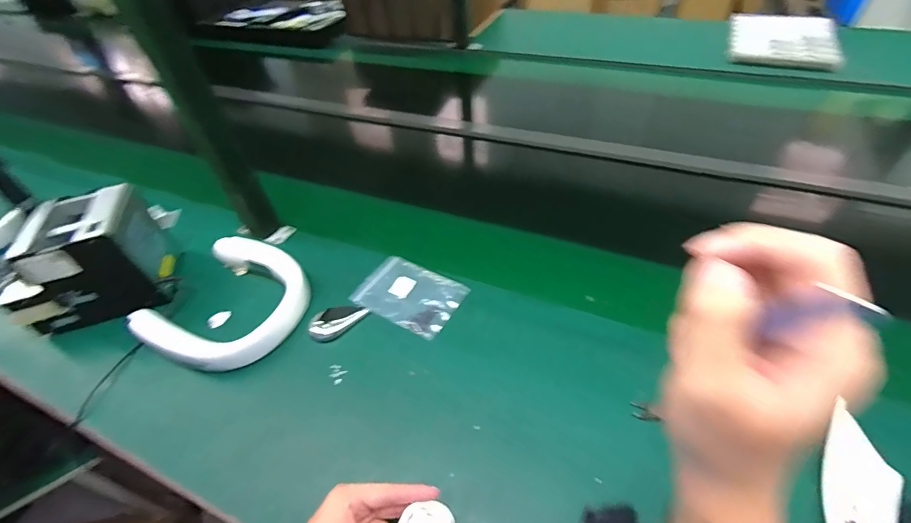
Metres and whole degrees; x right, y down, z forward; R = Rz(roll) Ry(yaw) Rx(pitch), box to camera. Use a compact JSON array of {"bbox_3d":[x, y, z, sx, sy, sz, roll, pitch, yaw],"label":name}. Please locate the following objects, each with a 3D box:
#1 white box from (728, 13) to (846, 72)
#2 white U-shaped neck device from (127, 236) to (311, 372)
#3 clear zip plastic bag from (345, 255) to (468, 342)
[{"bbox_3d":[0.895,-0.611,1.147,0.247,0.037,0.312,18,51,22],"label":"white box"},{"bbox_3d":[-0.322,0.064,0.598,0.194,0.057,0.198,16,51,20],"label":"white U-shaped neck device"},{"bbox_3d":[-0.068,0.047,0.616,0.153,0.009,0.104,20,55,24],"label":"clear zip plastic bag"}]

